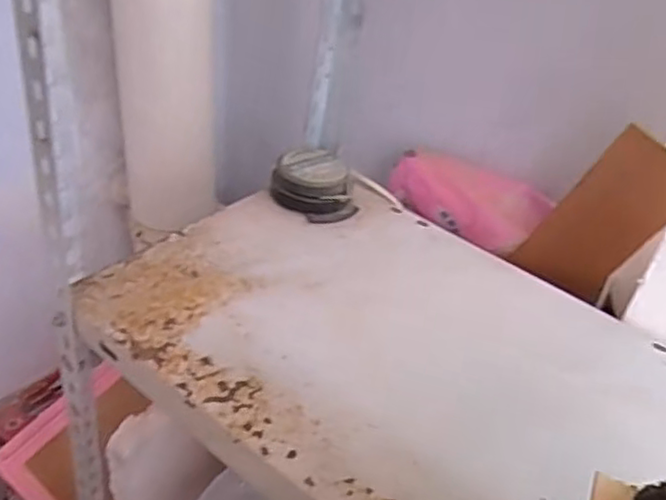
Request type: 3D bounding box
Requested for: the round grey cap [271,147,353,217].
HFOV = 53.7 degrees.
[{"bbox_3d":[-0.020,-0.066,0.624,0.072,0.035,0.069,5,36,-3],"label":"round grey cap"}]

